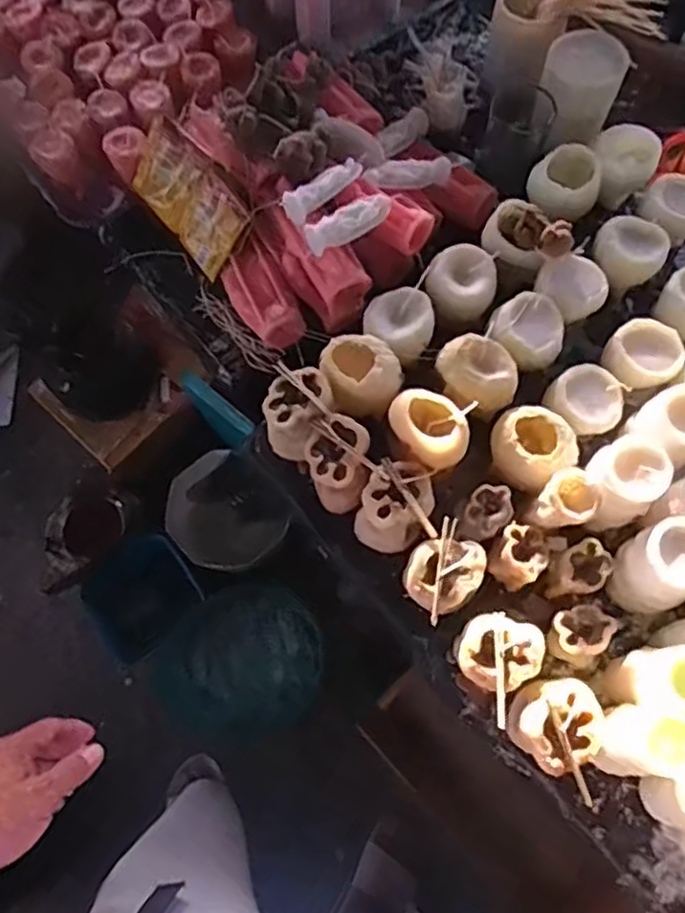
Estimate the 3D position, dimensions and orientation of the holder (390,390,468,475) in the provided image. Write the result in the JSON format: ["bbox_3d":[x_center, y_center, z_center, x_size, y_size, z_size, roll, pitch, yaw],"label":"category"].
[{"bbox_3d":[0.081,-0.024,0.646,0.059,0.051,0.074,-35,73,-10],"label":"holder"}]

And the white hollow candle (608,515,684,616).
[{"bbox_3d":[0.290,0.099,0.617,0.079,0.089,0.066,-30,72,-8],"label":"white hollow candle"}]

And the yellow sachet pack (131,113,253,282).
[{"bbox_3d":[-0.177,-0.299,0.790,0.163,0.099,0.015,48,34,12],"label":"yellow sachet pack"}]

